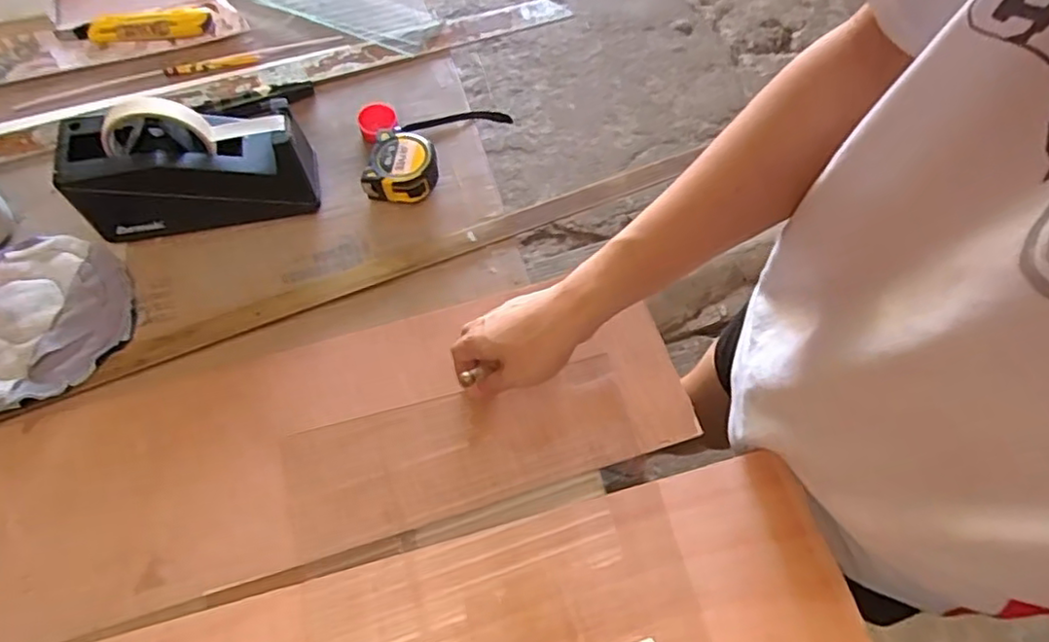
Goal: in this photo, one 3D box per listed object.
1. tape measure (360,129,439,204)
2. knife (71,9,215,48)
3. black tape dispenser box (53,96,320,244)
[{"bbox_3d":[-0.120,-0.150,0.638,0.062,0.039,0.066,13,65,4],"label":"tape measure"},{"bbox_3d":[-0.426,-0.328,0.721,0.148,0.016,0.036,-12,66,-7],"label":"knife"},{"bbox_3d":[-0.302,-0.146,0.591,0.205,0.115,0.077,-10,66,-7],"label":"black tape dispenser box"}]

